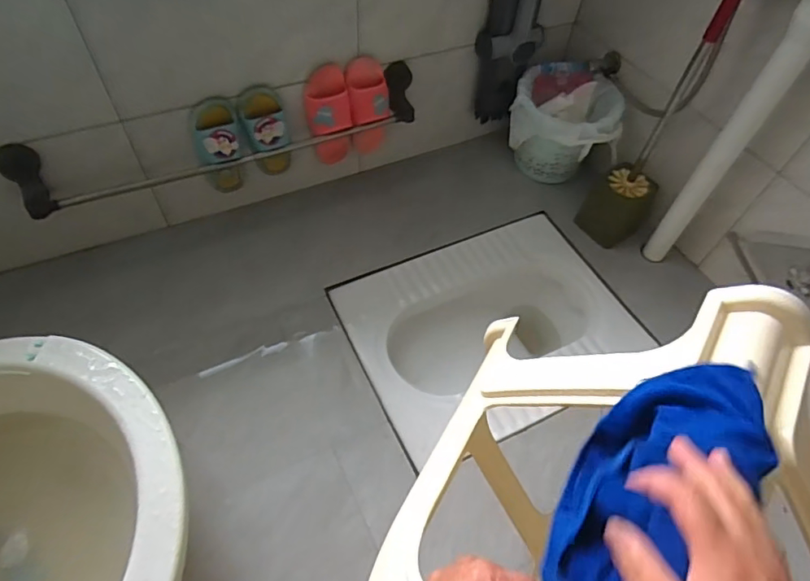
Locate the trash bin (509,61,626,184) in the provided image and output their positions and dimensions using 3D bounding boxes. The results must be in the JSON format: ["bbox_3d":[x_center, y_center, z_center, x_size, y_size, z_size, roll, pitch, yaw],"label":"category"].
[{"bbox_3d":[0.379,-0.382,1.198,0.257,0.214,0.232,17,51,8],"label":"trash bin"}]

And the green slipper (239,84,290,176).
[{"bbox_3d":[-0.280,-0.309,1.024,0.090,0.203,0.061,-11,53,-14],"label":"green slipper"}]

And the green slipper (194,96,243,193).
[{"bbox_3d":[-0.370,-0.277,1.006,0.088,0.212,0.078,-15,54,-17],"label":"green slipper"}]

